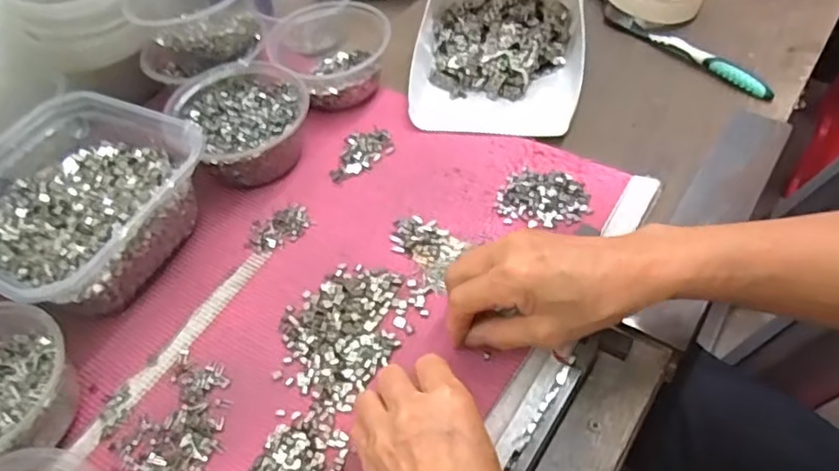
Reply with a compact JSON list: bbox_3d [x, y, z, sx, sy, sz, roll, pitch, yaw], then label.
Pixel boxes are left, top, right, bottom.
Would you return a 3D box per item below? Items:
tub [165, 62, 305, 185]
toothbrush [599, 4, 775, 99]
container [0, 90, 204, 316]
[{"bbox_3d":[-0.148,-0.096,0.538,0.101,0.057,0.108,-4,50,5],"label":"tub"},{"bbox_3d":[0.253,-0.181,0.593,0.018,0.017,0.188,-35,54,-19],"label":"toothbrush"},{"bbox_3d":[-0.286,-0.026,0.487,0.201,0.072,0.173,18,57,19],"label":"container"}]

